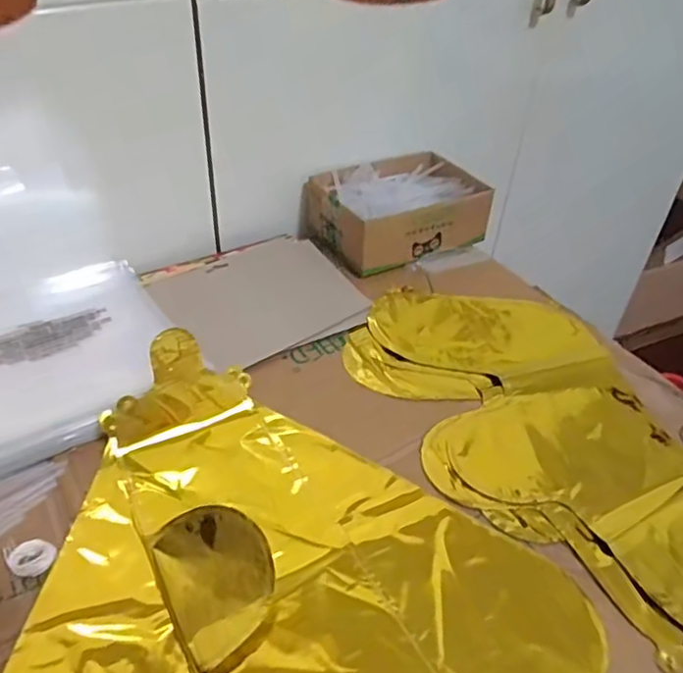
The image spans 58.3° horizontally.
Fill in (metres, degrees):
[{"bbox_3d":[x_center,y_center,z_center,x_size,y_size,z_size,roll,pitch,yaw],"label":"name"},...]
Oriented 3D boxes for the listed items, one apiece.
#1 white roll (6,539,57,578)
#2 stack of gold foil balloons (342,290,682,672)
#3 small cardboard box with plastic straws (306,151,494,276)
[{"bbox_3d":[-0.207,0.148,0.410,0.025,0.009,0.027,2,41,-2],"label":"white roll"},{"bbox_3d":[0.186,0.085,0.502,0.218,0.022,0.435,-21,47,-26],"label":"stack of gold foil balloons"},{"bbox_3d":[0.067,-0.158,0.740,0.186,0.066,0.155,-21,47,-26],"label":"small cardboard box with plastic straws"}]

